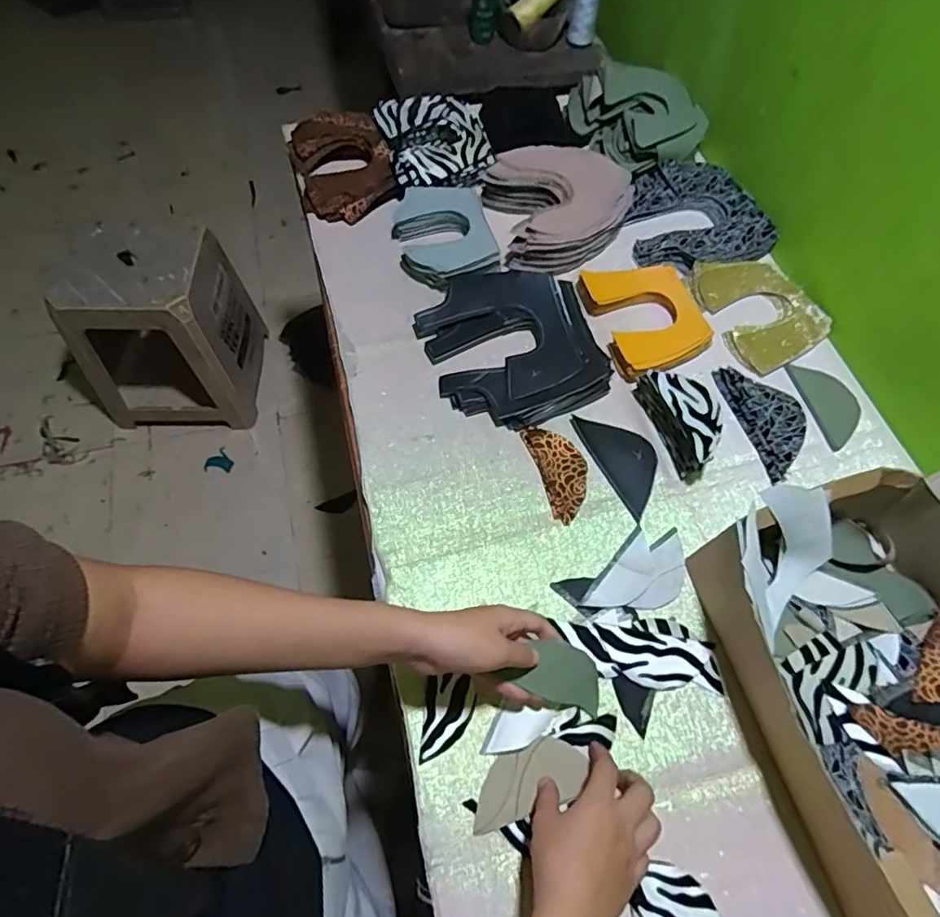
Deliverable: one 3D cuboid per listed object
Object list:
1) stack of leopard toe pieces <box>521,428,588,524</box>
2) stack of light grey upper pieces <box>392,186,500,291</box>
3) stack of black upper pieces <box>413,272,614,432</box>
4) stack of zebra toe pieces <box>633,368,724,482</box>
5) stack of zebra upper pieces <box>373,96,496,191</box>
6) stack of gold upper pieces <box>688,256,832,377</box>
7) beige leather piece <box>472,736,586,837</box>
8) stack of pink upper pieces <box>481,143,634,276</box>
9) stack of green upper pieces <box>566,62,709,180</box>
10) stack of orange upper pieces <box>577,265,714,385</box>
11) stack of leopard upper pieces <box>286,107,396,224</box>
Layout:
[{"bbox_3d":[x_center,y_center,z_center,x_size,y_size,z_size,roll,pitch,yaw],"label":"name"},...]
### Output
[{"bbox_3d":[0.099,0.012,0.607,0.052,0.010,0.110,-15,65,-11],"label":"stack of leopard toe pieces"},{"bbox_3d":[-0.033,-0.292,0.734,0.124,0.028,0.159,-14,64,-6],"label":"stack of light grey upper pieces"},{"bbox_3d":[0.046,-0.140,0.667,0.185,0.031,0.212,-17,65,-12],"label":"stack of black upper pieces"},{"bbox_3d":[0.235,-0.046,0.619,0.053,0.053,0.123,-19,65,-12],"label":"stack of zebra toe pieces"},{"bbox_3d":[-0.049,-0.448,0.808,0.154,0.053,0.160,-8,64,-8],"label":"stack of zebra upper pieces"},{"bbox_3d":[0.372,-0.192,0.716,0.134,0.024,0.160,-18,65,-12],"label":"stack of gold upper pieces"},{"bbox_3d":[0.047,0.269,0.467,0.100,0.005,0.048,-24,66,-12],"label":"beige leather piece"},{"bbox_3d":[0.121,-0.343,0.755,0.181,0.054,0.178,-11,64,-9],"label":"stack of pink upper pieces"},{"bbox_3d":[0.256,-0.508,0.834,0.174,0.061,0.172,-20,66,-14],"label":"stack of green upper pieces"},{"bbox_3d":[0.218,-0.168,0.685,0.124,0.024,0.167,-11,64,-9],"label":"stack of orange upper pieces"},{"bbox_3d":[-0.179,-0.412,0.795,0.128,0.047,0.178,-14,65,-11],"label":"stack of leopard upper pieces"}]

